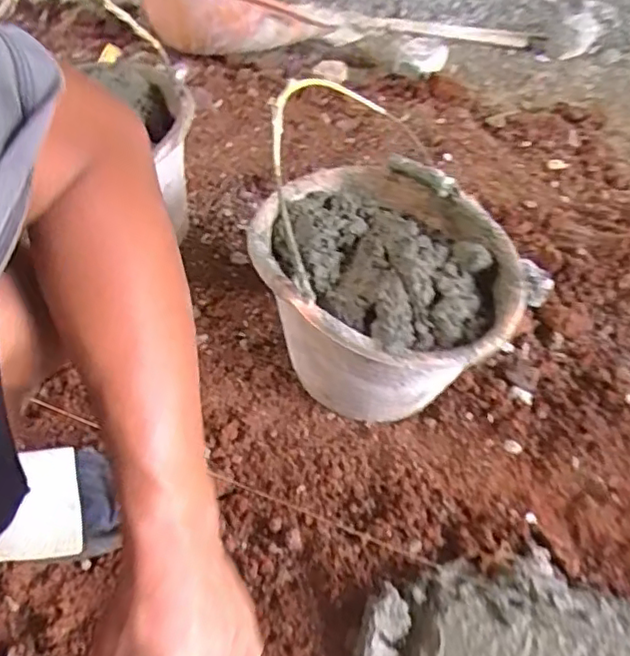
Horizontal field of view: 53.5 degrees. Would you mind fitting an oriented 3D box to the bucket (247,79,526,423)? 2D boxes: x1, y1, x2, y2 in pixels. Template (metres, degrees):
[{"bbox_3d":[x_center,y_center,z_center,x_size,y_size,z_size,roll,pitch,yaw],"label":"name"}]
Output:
[{"bbox_3d":[0.073,-0.018,0.710,0.236,0.208,0.295,-30,51,-26],"label":"bucket"}]

